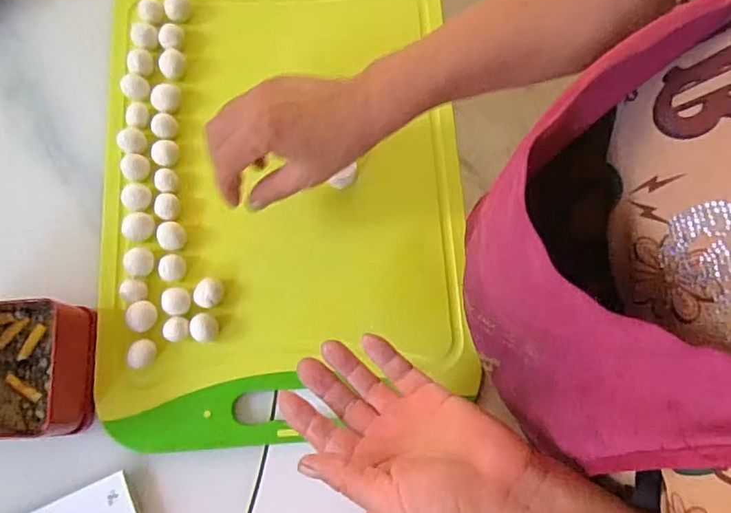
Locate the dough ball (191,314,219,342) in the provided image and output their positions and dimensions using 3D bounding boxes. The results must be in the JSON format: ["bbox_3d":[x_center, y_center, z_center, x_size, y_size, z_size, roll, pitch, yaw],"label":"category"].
[{"bbox_3d":[-0.123,0.055,0.418,0.020,0.016,0.022,0,74,-2],"label":"dough ball"}]

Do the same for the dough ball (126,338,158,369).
[{"bbox_3d":[-0.167,0.073,0.408,0.018,0.012,0.022,24,75,5],"label":"dough ball"}]

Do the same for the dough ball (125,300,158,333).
[{"bbox_3d":[-0.169,0.046,0.414,0.021,0.013,0.022,0,74,-2],"label":"dough ball"}]

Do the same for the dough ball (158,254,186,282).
[{"bbox_3d":[-0.150,0.010,0.426,0.019,0.019,0.021,35,76,8],"label":"dough ball"}]

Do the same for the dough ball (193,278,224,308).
[{"bbox_3d":[-0.122,0.028,0.426,0.022,0.017,0.023,0,74,-2],"label":"dough ball"}]

